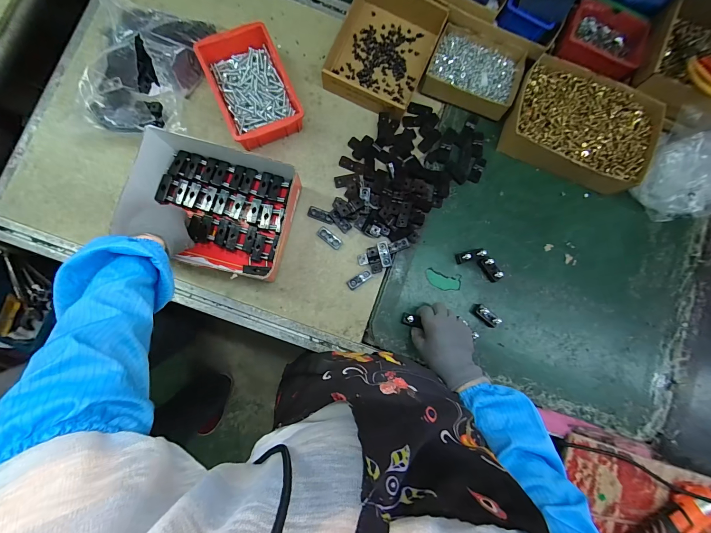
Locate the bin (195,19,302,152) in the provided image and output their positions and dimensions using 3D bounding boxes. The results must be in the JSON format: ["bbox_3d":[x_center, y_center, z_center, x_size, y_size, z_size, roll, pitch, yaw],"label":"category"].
[{"bbox_3d":[-0.190,-0.331,0.562,0.133,0.059,0.207,-25,88,-3],"label":"bin"}]

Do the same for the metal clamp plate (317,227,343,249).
[{"bbox_3d":[-0.048,-0.054,0.574,0.050,0.004,0.021,40,86,0],"label":"metal clamp plate"}]

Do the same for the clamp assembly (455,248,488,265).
[{"bbox_3d":[0.220,-0.021,0.569,0.055,0.030,0.020,-14,88,-3],"label":"clamp assembly"}]

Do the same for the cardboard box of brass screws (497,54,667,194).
[{"bbox_3d":[0.424,-0.261,0.576,0.264,0.086,0.191,21,85,0],"label":"cardboard box of brass screws"}]

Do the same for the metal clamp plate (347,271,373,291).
[{"bbox_3d":[0.008,0.025,0.574,0.048,0.006,0.019,-35,89,-4],"label":"metal clamp plate"}]

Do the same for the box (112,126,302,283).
[{"bbox_3d":[-0.239,-0.109,0.524,0.240,0.092,0.222,14,86,-1],"label":"box"}]

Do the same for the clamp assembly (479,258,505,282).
[{"bbox_3d":[0.259,0.005,0.572,0.022,0.031,0.048,-29,88,-3],"label":"clamp assembly"}]

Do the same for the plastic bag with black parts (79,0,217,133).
[{"bbox_3d":[-0.379,-0.355,0.535,0.183,0.092,0.239,9,87,-2],"label":"plastic bag with black parts"}]

